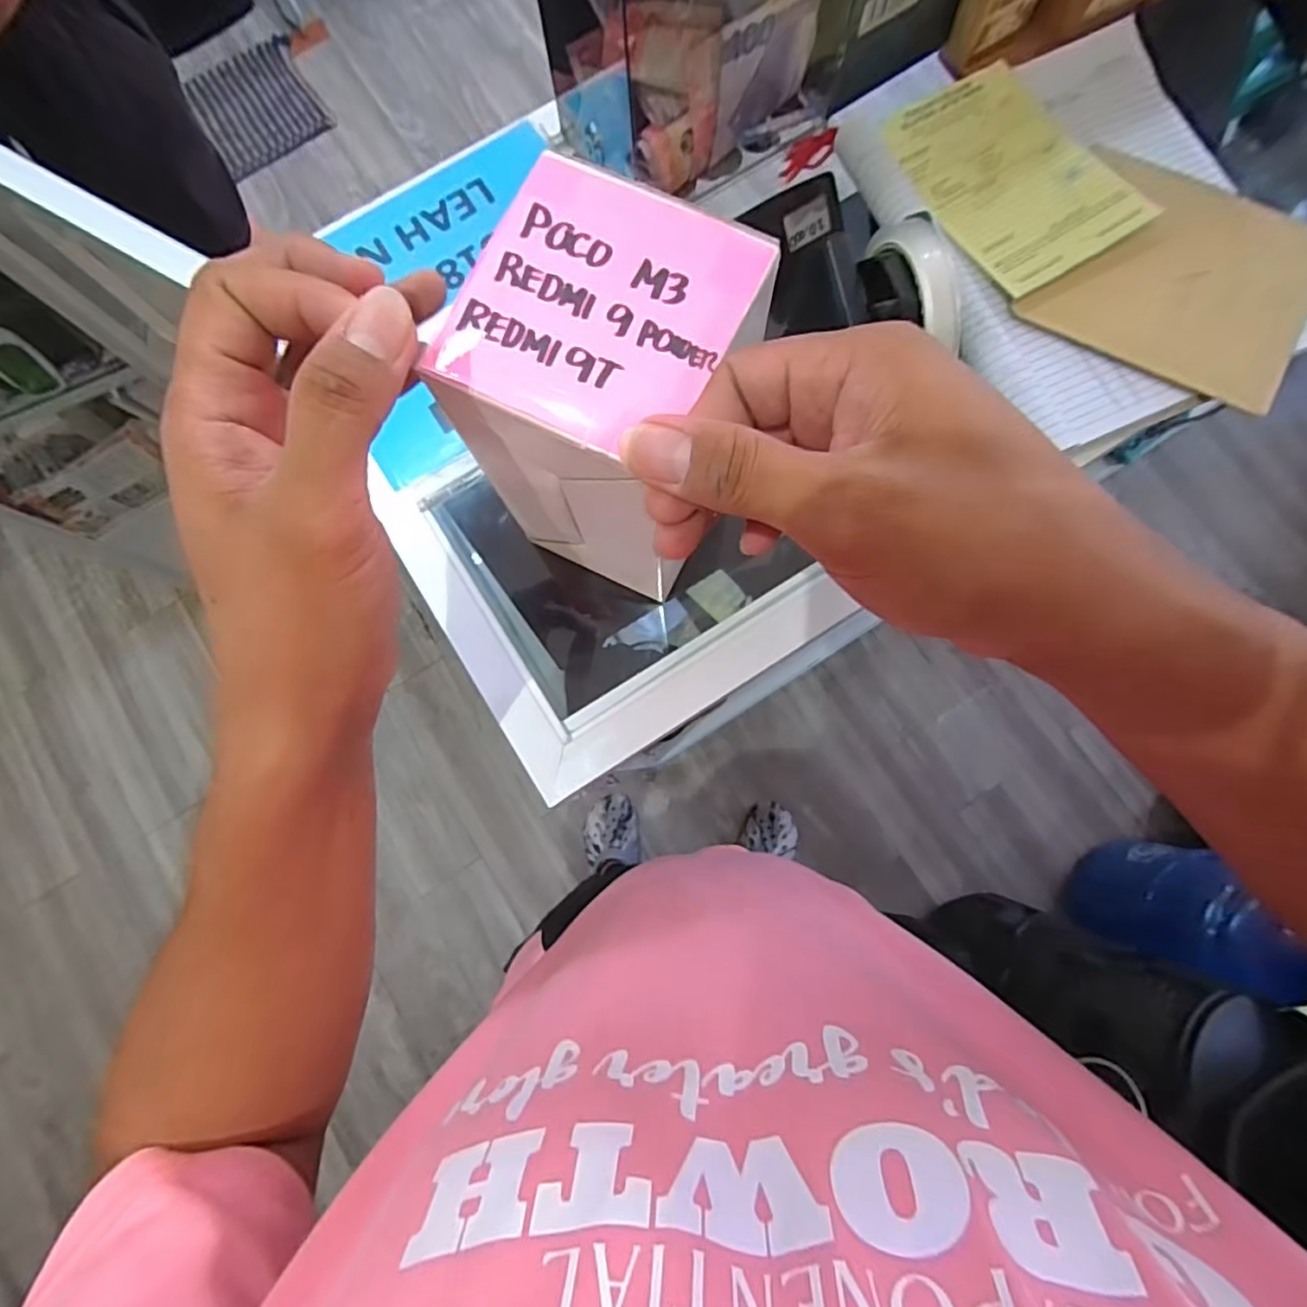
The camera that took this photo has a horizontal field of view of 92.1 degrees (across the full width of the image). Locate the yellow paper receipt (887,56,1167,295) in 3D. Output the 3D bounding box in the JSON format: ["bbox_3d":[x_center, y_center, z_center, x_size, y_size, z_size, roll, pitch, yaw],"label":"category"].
[{"bbox_3d":[0.219,-0.295,0.386,0.103,0.017,0.148,-30,82,-3],"label":"yellow paper receipt"}]

